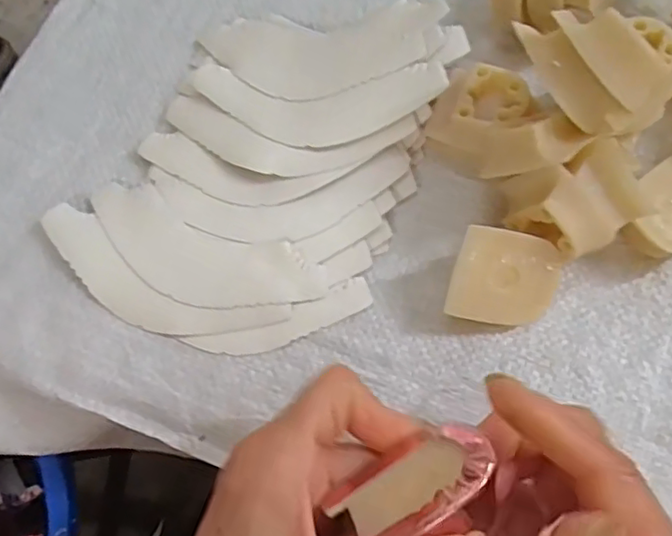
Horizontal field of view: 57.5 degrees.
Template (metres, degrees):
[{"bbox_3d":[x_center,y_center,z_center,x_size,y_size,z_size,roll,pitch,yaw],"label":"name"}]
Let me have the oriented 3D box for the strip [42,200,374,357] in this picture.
[{"bbox_3d":[-0.063,0.010,0.270,0.146,0.008,0.045,13,73,7],"label":"strip"}]

